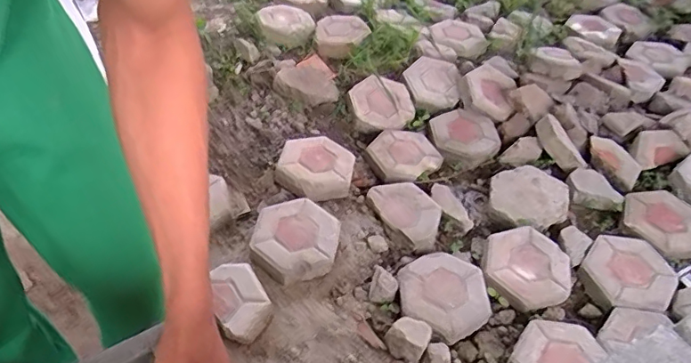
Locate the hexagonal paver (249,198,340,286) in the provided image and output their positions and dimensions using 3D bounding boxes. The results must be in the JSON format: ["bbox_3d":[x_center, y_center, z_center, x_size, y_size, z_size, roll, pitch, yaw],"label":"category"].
[{"bbox_3d":[-0.121,0.137,1.218,0.201,0.059,0.214,9,46,3],"label":"hexagonal paver"}]

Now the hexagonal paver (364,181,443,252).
[{"bbox_3d":[0.165,0.073,1.311,0.144,0.046,0.221,-28,59,-25],"label":"hexagonal paver"}]

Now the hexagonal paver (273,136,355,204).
[{"bbox_3d":[-0.082,-0.042,1.374,0.208,0.065,0.223,5,46,0],"label":"hexagonal paver"}]

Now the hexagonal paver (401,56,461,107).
[{"bbox_3d":[0.283,-0.326,1.630,0.168,0.051,0.195,-6,52,-10],"label":"hexagonal paver"}]

